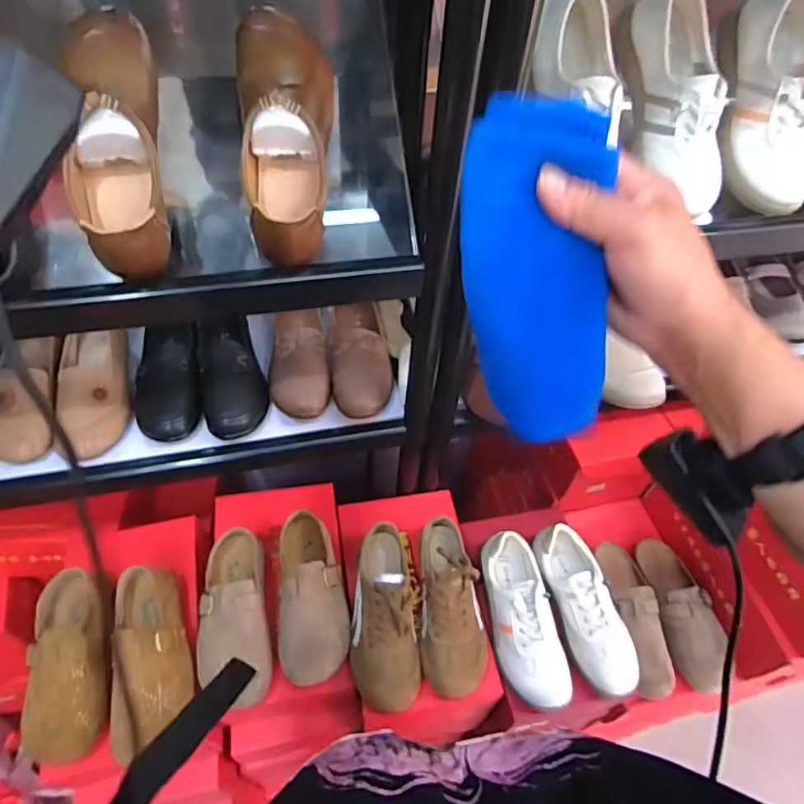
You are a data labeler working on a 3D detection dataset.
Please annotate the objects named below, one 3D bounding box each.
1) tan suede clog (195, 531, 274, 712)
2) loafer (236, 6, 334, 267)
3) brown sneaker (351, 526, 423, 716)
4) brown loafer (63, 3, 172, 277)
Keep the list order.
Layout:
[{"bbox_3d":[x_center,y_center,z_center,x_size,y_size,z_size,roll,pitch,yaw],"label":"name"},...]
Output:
[{"bbox_3d":[-0.219,0.267,0.720,0.086,0.062,0.212,-7,53,-10],"label":"tan suede clog"},{"bbox_3d":[-0.107,-0.259,0.514,0.085,0.063,0.250,-3,83,-6],"label":"loafer"},{"bbox_3d":[-0.024,0.270,0.738,0.082,0.077,0.233,-1,52,-5],"label":"brown sneaker"},{"bbox_3d":[-0.257,-0.232,0.493,0.081,0.067,0.238,-8,83,-10],"label":"brown loafer"}]

